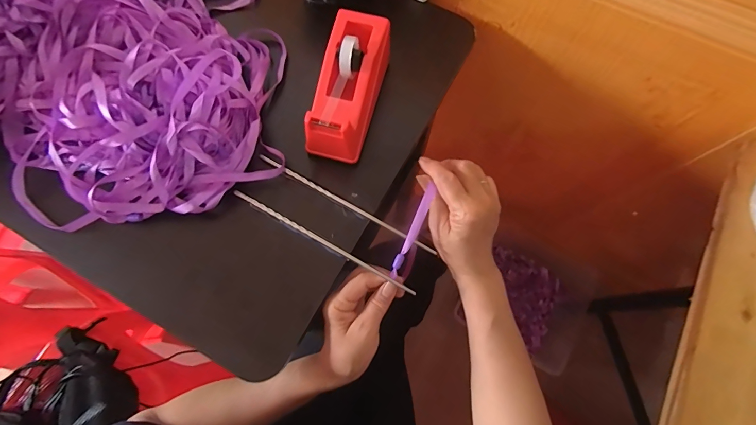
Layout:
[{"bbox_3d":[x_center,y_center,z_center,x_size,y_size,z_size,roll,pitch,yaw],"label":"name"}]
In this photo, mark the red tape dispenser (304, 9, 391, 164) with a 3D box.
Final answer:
[{"bbox_3d":[-0.033,-0.137,0.412,0.063,0.074,0.156,14,73,4],"label":"red tape dispenser"}]

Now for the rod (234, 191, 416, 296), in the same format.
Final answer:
[{"bbox_3d":[-0.060,0.031,0.395,0.221,0.010,0.007,28,75,8],"label":"rod"}]

